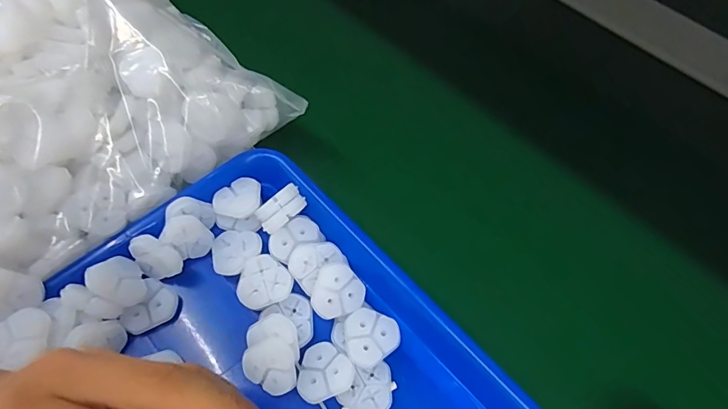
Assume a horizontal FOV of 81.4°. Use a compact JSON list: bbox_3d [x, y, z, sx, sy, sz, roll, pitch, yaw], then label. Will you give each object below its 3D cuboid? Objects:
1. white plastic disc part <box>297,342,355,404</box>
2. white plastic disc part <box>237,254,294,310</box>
[{"bbox_3d":[-0.026,0.107,0.273,0.036,0.008,0.034,-21,65,-15],"label":"white plastic disc part"},{"bbox_3d":[-0.071,0.054,0.297,0.036,0.008,0.034,2,62,-3],"label":"white plastic disc part"}]

